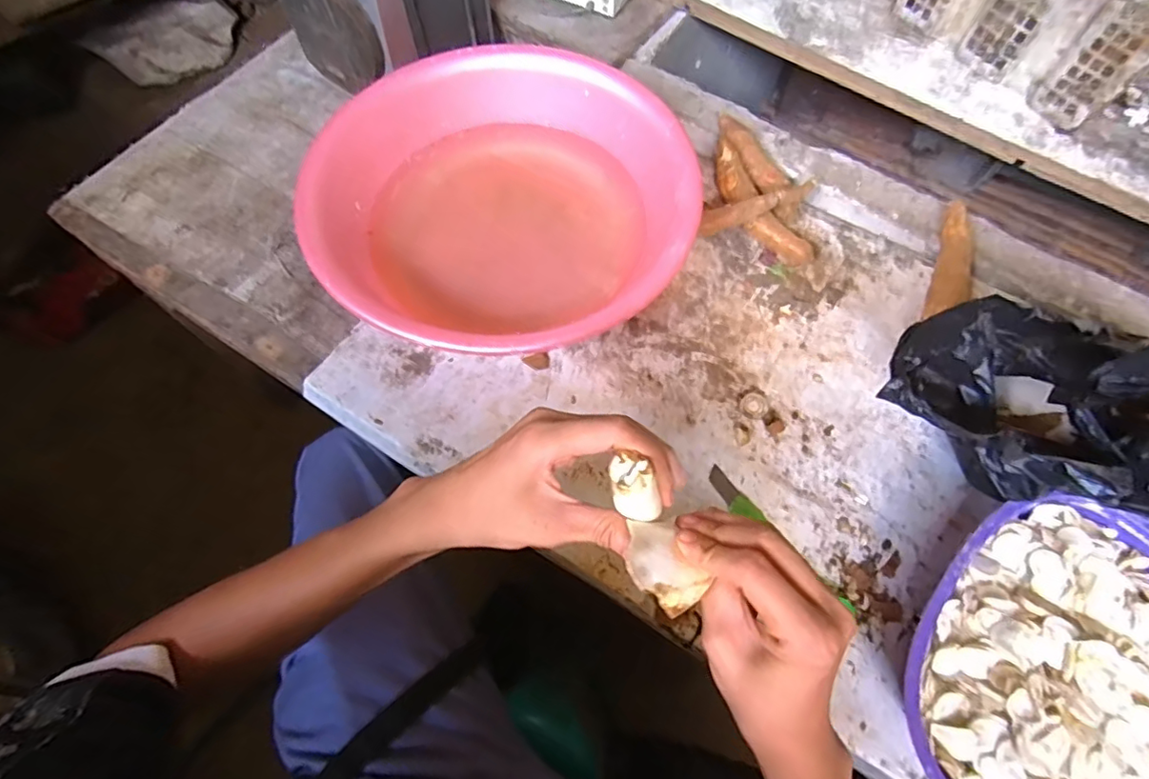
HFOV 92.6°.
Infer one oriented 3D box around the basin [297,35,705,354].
[{"bbox_3d":[-0.082,-0.215,0.648,0.411,0.130,0.374,1,65,-1],"label":"basin"}]

